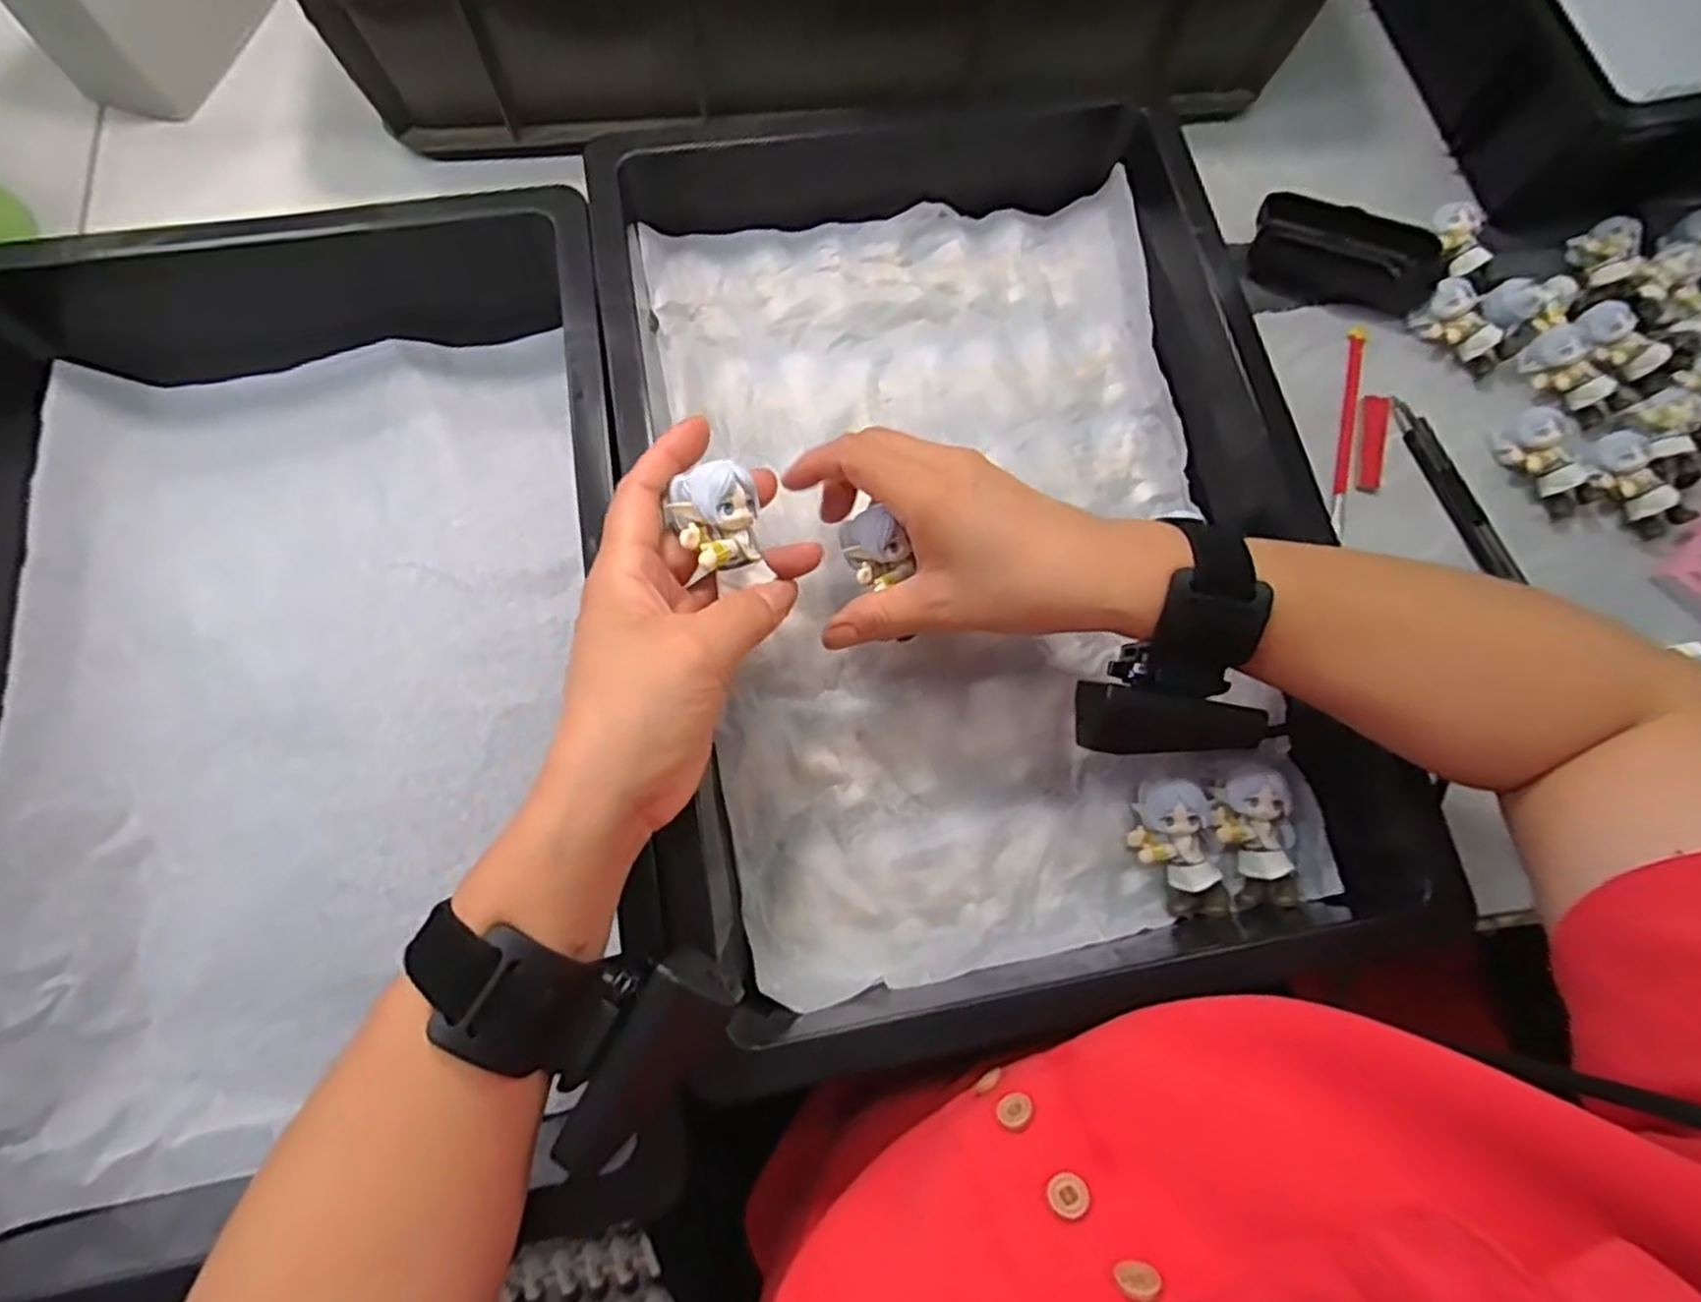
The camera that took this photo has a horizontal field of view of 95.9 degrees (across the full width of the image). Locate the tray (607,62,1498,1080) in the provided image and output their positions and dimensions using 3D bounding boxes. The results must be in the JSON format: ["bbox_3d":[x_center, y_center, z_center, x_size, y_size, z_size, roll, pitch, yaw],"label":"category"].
[{"bbox_3d":[0.058,-0.079,0.380,0.325,0.077,0.492,-7,75,-2],"label":"tray"}]

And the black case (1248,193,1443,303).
[{"bbox_3d":[0.317,-0.256,0.505,0.113,0.034,0.055,25,75,4],"label":"black case"}]

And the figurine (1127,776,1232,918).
[{"bbox_3d":[0.155,0.095,0.368,0.037,0.028,0.067,-21,93,-6],"label":"figurine"}]

